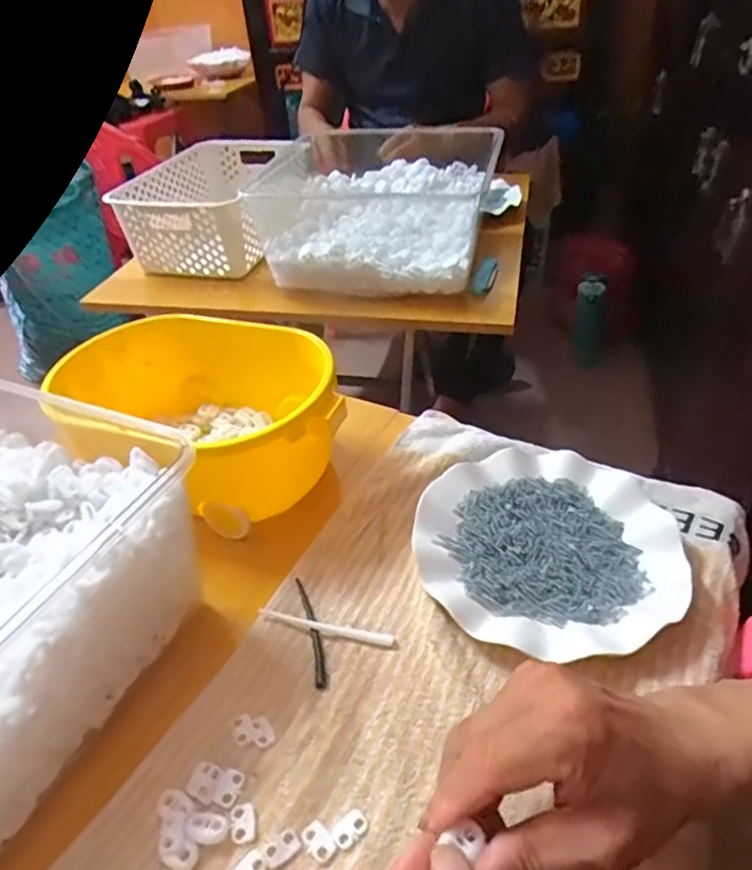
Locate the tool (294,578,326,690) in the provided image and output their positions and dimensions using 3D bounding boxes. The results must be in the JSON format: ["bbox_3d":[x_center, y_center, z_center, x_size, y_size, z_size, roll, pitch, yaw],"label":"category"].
[{"bbox_3d":[-0.044,0.132,0.412,0.009,0.005,0.085,-12,40,-9],"label":"tool"}]

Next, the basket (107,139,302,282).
[{"bbox_3d":[-0.242,-0.362,0.939,0.197,0.095,0.306,5,40,12],"label":"basket"}]

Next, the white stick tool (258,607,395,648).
[{"bbox_3d":[-0.035,0.131,0.411,0.095,0.007,0.009,6,41,13],"label":"white stick tool"}]

